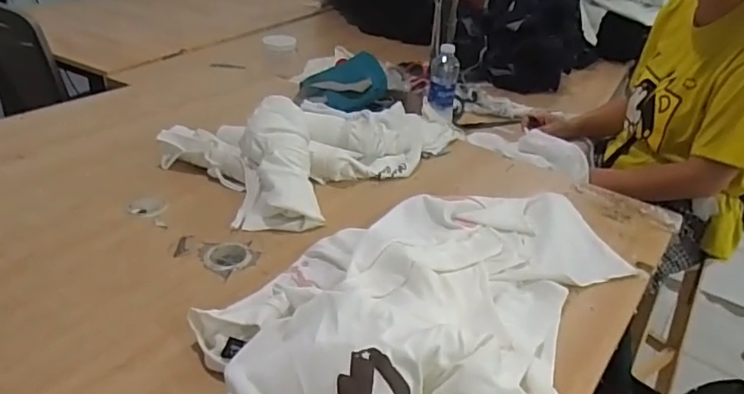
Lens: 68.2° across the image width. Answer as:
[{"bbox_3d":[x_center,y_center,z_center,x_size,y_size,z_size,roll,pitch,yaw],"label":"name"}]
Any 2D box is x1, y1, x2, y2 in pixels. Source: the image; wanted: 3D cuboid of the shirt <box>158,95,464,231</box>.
[{"bbox_3d":[-0.081,-0.124,1.045,0.320,0.133,0.523,30,40,35],"label":"shirt"}]

